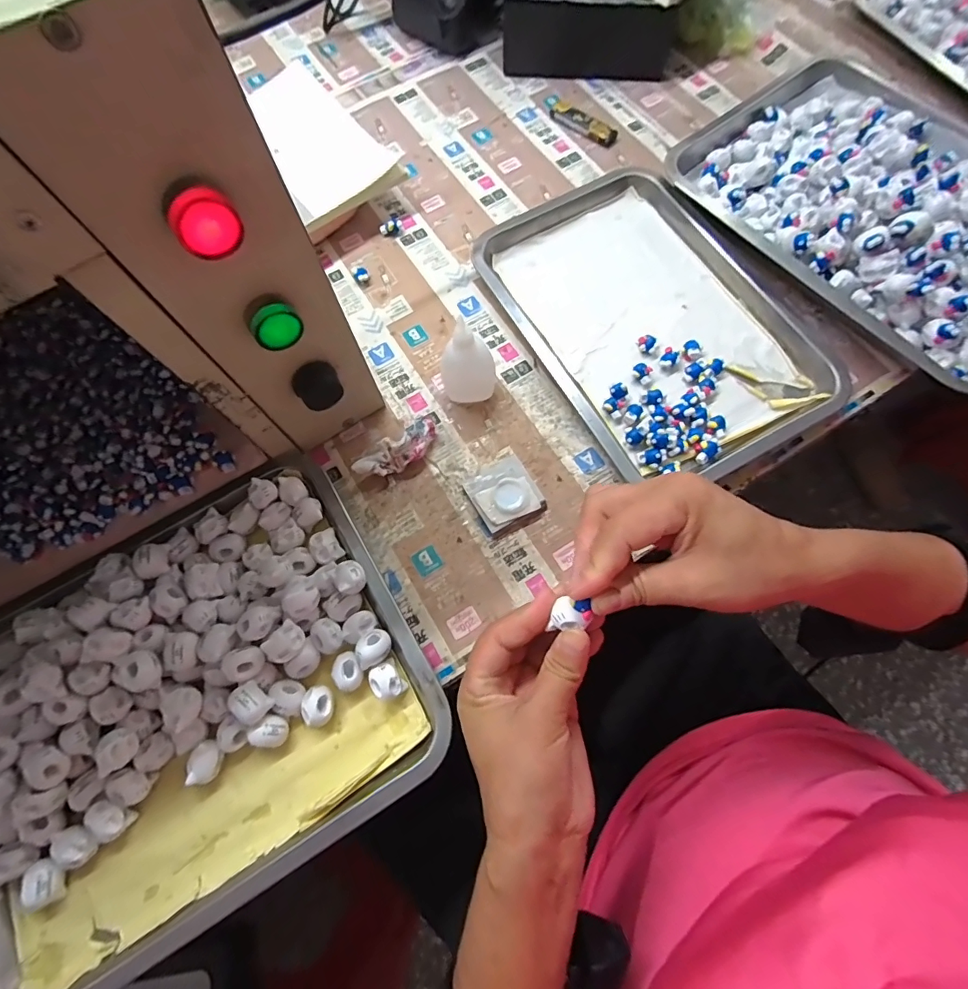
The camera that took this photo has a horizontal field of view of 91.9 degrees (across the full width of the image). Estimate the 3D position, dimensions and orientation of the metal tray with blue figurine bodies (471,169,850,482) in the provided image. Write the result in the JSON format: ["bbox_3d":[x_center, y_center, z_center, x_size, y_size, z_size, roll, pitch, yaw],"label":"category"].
[{"bbox_3d":[0.146,-0.160,0.430,0.214,0.022,0.307,-29,74,-7],"label":"metal tray with blue figurine bodies"}]

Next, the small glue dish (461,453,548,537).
[{"bbox_3d":[0.016,0.000,0.377,0.053,0.015,0.056,-28,73,-7],"label":"small glue dish"}]

